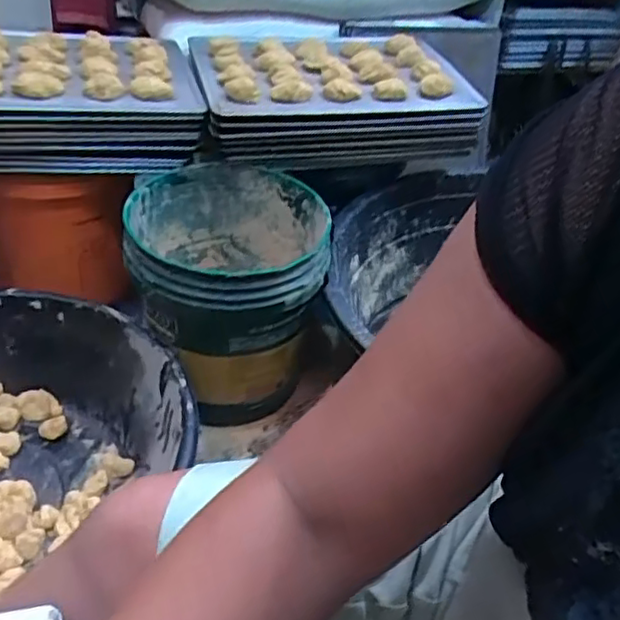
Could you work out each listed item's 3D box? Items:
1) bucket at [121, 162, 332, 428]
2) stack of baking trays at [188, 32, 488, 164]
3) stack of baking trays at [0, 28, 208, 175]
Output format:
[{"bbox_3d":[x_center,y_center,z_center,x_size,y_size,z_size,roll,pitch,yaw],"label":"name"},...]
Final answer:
[{"bbox_3d":[-0.131,-0.020,1.006,0.273,0.312,0.278,1,37,-8],"label":"bucket"},{"bbox_3d":[0.031,-0.370,1.110,0.435,0.136,0.293,-4,38,-15],"label":"stack of baking trays"},{"bbox_3d":[-0.410,-0.322,1.005,0.450,0.147,0.269,-5,38,-17],"label":"stack of baking trays"}]

